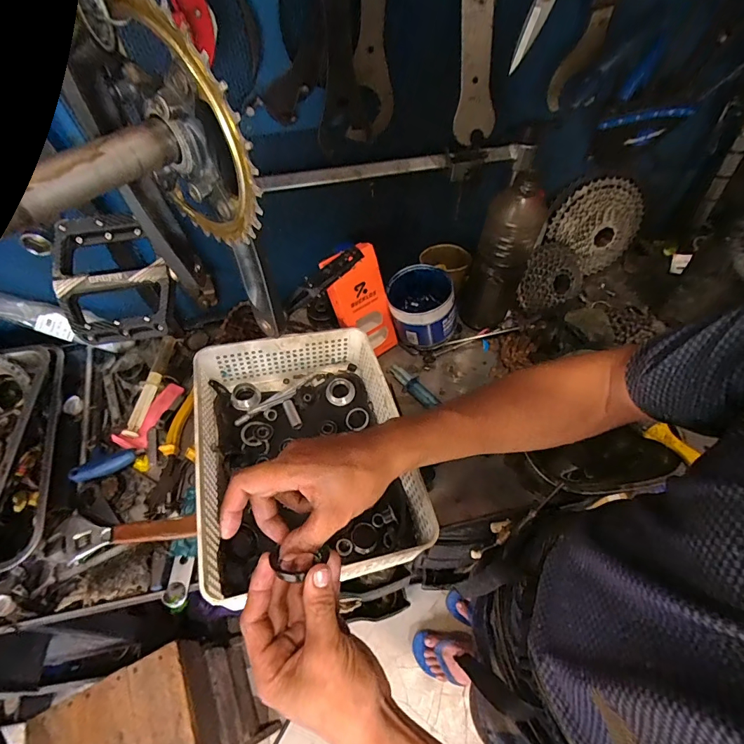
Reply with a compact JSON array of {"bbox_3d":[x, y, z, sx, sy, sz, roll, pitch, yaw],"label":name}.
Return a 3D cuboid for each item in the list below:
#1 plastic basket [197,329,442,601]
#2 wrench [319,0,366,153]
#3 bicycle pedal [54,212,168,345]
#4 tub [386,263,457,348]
[{"bbox_3d":[-0.086,0.093,0.531,0.247,0.108,0.320,-15,58,-6],"label":"plastic basket"},{"bbox_3d":[-0.031,-0.348,0.404,0.052,0.241,0.009,-14,61,-13],"label":"wrench"},{"bbox_3d":[-0.219,-0.080,0.346,0.094,0.018,0.104,-9,93,0],"label":"bicycle pedal"},{"bbox_3d":[0.080,-0.103,0.667,0.106,0.108,0.119,-4,58,1],"label":"tub"}]

